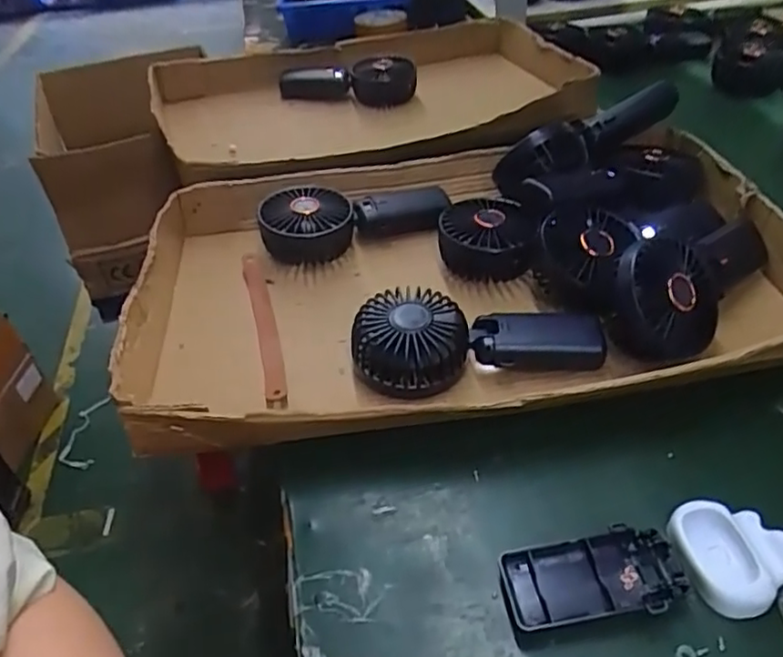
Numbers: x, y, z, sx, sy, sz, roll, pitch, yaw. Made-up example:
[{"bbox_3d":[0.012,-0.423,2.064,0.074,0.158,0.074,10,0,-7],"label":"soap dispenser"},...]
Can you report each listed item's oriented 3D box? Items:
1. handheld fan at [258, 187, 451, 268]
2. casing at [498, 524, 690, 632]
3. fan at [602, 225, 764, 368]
[{"bbox_3d":[-0.035,-0.108,0.619,0.183,0.056,0.088,-14,41,-6],"label":"handheld fan"},{"bbox_3d":[0.110,0.137,0.346,0.093,0.016,0.046,-9,41,-1],"label":"casing"},{"bbox_3d":[0.232,-0.033,0.491,0.179,0.085,0.052,-19,-5,-40],"label":"fan"}]

